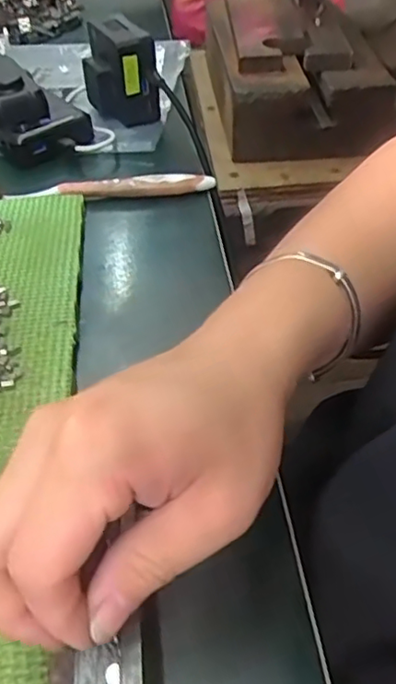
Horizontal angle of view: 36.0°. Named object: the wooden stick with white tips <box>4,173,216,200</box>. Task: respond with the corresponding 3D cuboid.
[{"bbox_3d":[-0.063,-0.112,0.444,0.148,0.015,0.013,-3,44,0],"label":"wooden stick with white tips"}]

